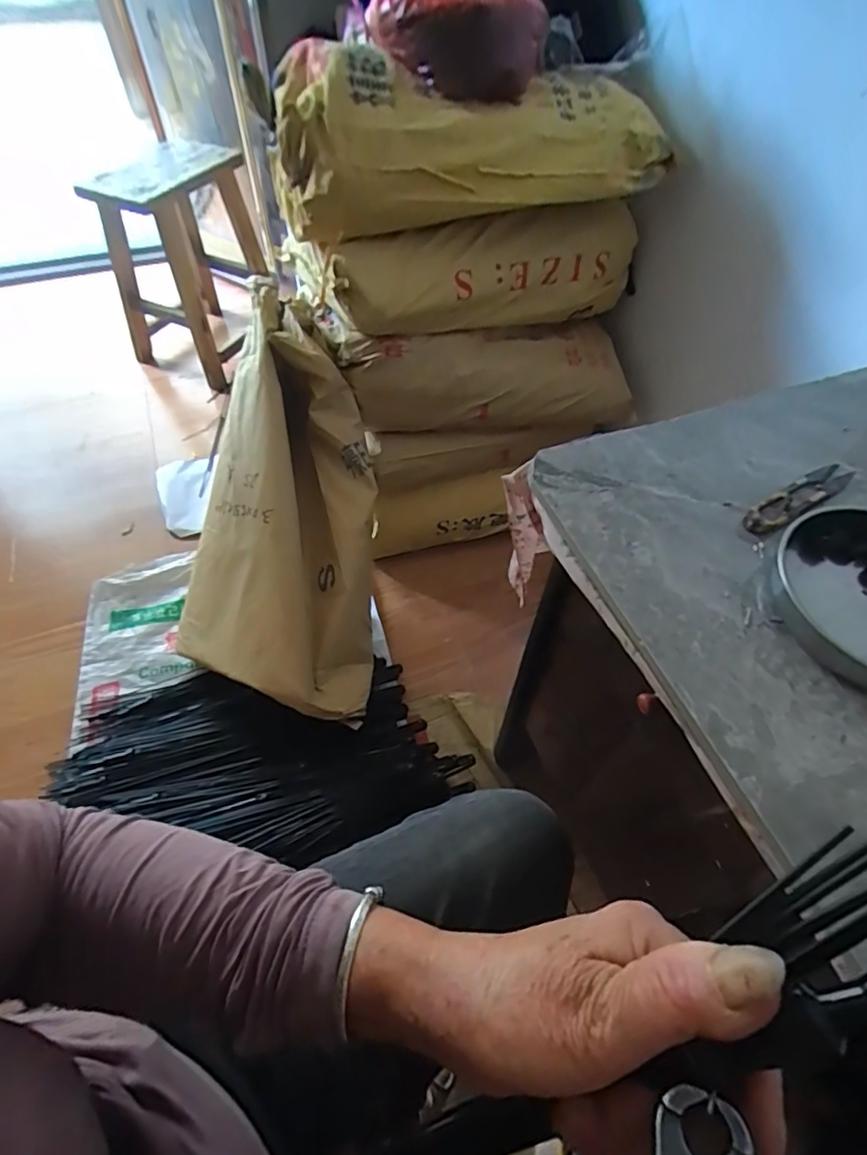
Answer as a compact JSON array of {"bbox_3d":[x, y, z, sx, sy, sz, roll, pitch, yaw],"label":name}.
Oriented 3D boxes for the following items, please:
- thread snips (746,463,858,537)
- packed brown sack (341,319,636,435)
[{"bbox_3d":[0.286,-0.063,0.441,0.120,0.009,0.024,-28,59,-20],"label":"thread snips"},{"bbox_3d":[0.117,-0.458,1.176,0.568,0.179,0.294,-5,54,-5],"label":"packed brown sack"}]

